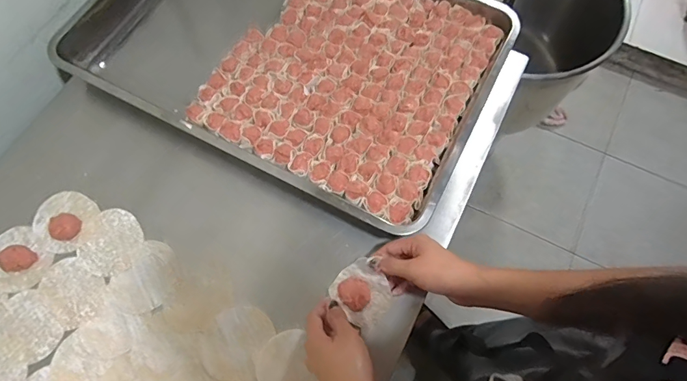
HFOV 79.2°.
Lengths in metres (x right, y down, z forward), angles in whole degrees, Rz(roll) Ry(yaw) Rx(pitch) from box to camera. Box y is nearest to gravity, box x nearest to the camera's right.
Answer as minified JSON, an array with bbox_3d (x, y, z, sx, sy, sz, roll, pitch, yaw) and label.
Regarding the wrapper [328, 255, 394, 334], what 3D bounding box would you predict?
[{"bbox_3d":[0.023,0.122,0.501,0.070,0.026,0.059,42,73,15],"label":"wrapper"}]

